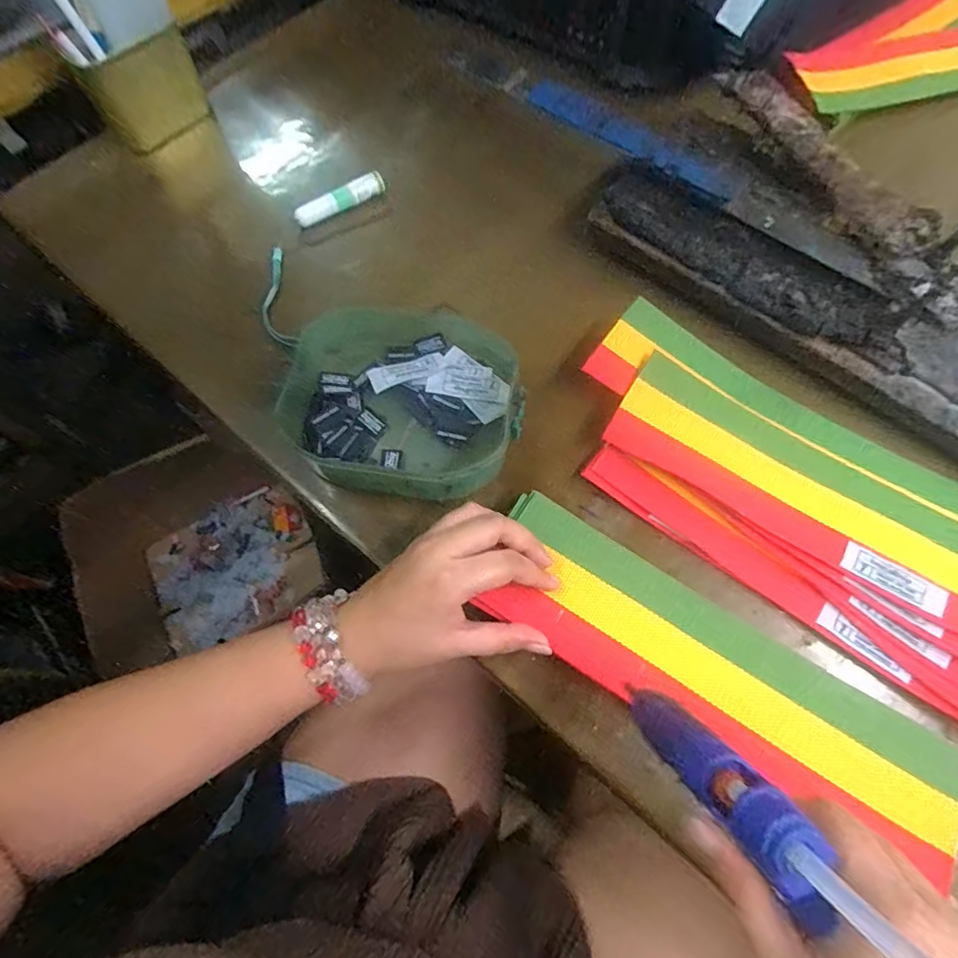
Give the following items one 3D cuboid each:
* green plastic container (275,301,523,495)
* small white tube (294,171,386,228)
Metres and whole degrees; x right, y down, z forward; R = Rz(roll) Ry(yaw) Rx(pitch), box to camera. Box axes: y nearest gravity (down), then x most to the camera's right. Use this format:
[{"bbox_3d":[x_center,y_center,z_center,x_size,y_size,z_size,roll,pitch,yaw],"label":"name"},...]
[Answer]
[{"bbox_3d":[-0.054,-0.062,0.392,0.171,0.045,0.159,0,68,1],"label":"green plastic container"},{"bbox_3d":[-0.124,-0.252,0.489,0.088,0.021,0.016,-34,71,-12],"label":"small white tube"}]

